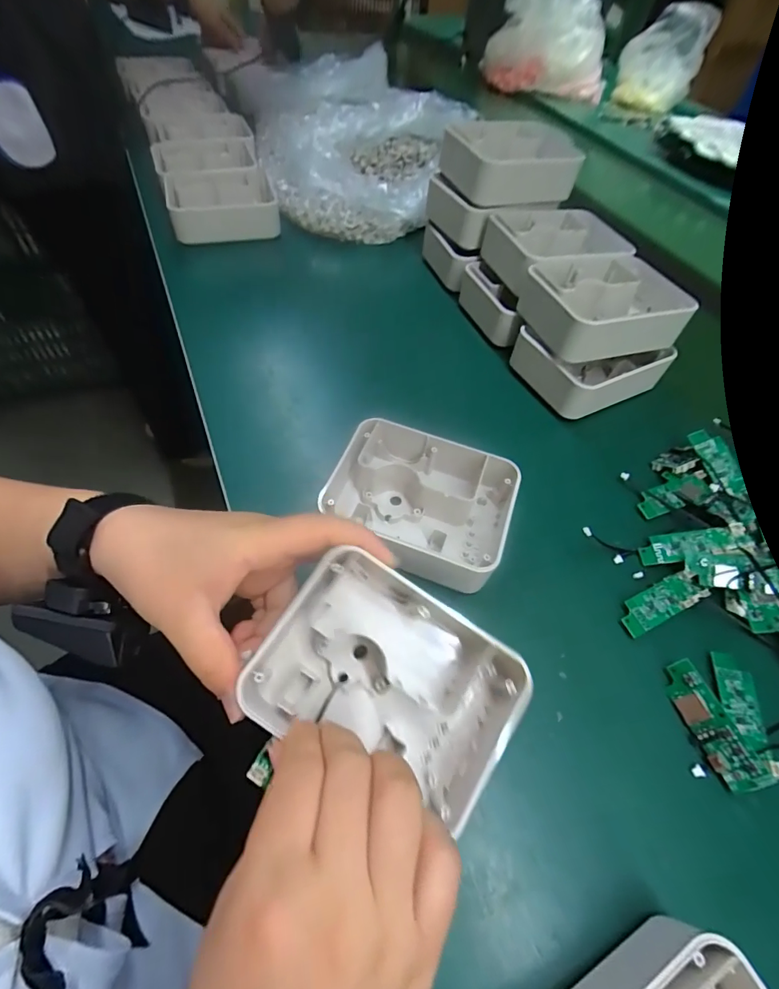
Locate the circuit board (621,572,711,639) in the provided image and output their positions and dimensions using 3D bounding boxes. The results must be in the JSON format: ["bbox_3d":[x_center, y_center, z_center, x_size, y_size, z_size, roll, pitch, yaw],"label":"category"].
[{"bbox_3d":[0.190,0.076,0.317,0.065,0.010,0.023,-21,60,-18],"label":"circuit board"}]

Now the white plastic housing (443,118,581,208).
[{"bbox_3d":[0.122,-0.354,0.478,0.133,0.052,0.087,-12,58,-13],"label":"white plastic housing"}]

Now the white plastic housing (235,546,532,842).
[{"bbox_3d":[-0.001,0.103,0.247,0.136,0.046,0.107,31,73,4],"label":"white plastic housing"}]

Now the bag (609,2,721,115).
[{"bbox_3d":[0.582,-0.935,0.963,0.146,0.160,0.135,30,58,15],"label":"bag"}]

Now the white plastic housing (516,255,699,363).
[{"bbox_3d":[0.199,-0.173,0.413,0.143,0.038,0.104,-12,58,-13],"label":"white plastic housing"}]

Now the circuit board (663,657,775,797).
[{"bbox_3d":[0.192,0.138,0.272,0.024,0.004,0.070,-36,51,18],"label":"circuit board"}]

